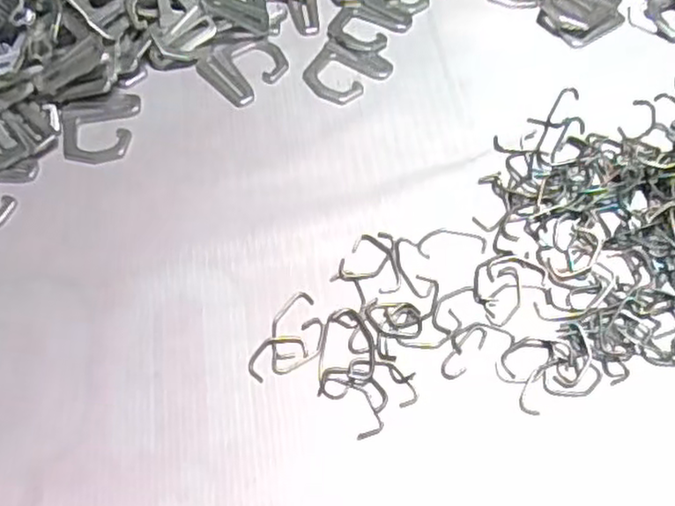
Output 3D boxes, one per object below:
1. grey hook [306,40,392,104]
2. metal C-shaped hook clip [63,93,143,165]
[{"bbox_3d":[0.006,-0.115,0.437,0.046,0.004,0.047,28,65,15],"label":"grey hook"},{"bbox_3d":[-0.145,-0.077,0.422,0.046,0.005,0.048,-7,61,-4],"label":"metal C-shaped hook clip"}]

